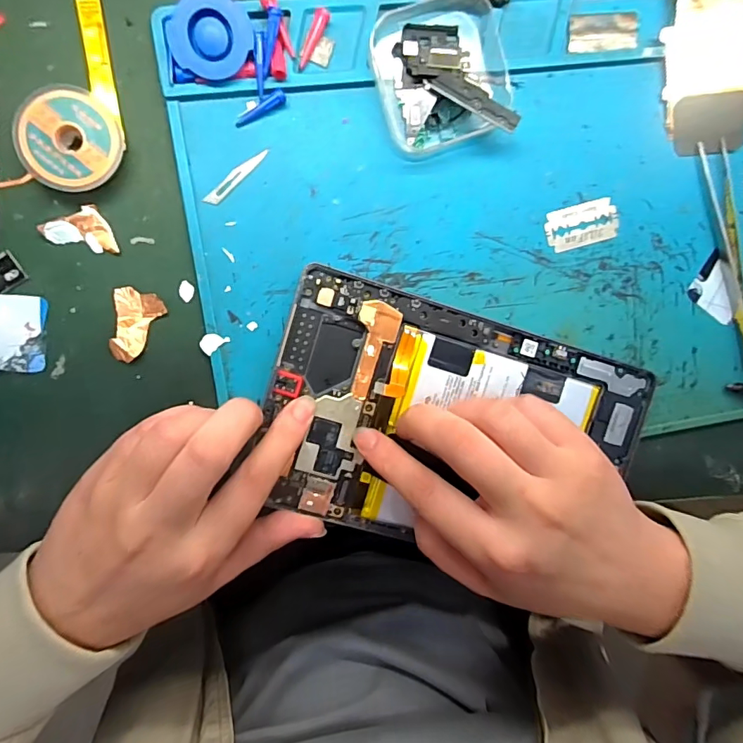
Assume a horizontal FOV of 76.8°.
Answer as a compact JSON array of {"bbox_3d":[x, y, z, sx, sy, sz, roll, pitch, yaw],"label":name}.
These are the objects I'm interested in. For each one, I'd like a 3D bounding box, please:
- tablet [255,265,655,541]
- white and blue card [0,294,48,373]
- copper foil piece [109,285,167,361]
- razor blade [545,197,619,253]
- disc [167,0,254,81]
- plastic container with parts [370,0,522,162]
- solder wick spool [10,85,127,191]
[{"bbox_3d":[0.046,0.031,0.257,0.201,0.010,0.125,16,94,-9],"label":"tablet"},{"bbox_3d":[-0.181,-0.019,0.227,0.040,0.004,0.037,2,93,-18],"label":"white and blue card"},{"bbox_3d":[-0.118,-0.023,0.236,0.024,0.004,0.036,6,95,-8],"label":"copper foil piece"},{"bbox_3d":[0.117,-0.081,0.258,0.041,0.004,0.022,-16,98,-6],"label":"razor blade"},{"bbox_3d":[-0.074,-0.154,0.216,0.036,0.004,0.033,-4,115,-8],"label":"disc"},{"bbox_3d":[0.037,-0.148,0.233,0.067,0.020,0.066,-16,98,-5],"label":"plastic container with parts"},{"bbox_3d":[-0.140,-0.108,0.220,0.043,0.012,0.045,-21,98,-5],"label":"solder wick spool"}]

